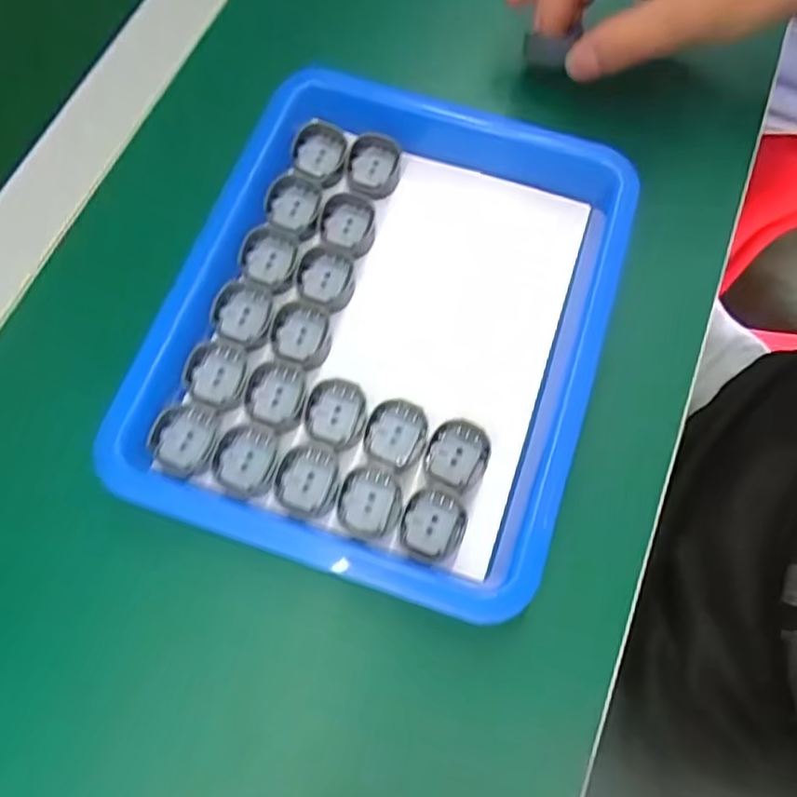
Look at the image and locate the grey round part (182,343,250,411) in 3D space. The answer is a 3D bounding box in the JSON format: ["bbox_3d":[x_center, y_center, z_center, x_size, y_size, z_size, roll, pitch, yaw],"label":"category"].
[{"bbox_3d":[-0.076,-0.011,0.273,0.024,0.005,0.026,0,69,-1],"label":"grey round part"}]

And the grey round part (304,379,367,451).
[{"bbox_3d":[-0.026,0.006,0.271,0.024,0.006,0.028,16,70,5],"label":"grey round part"}]

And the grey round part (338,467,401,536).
[{"bbox_3d":[-0.011,0.040,0.260,0.023,0.004,0.025,0,69,-1],"label":"grey round part"}]

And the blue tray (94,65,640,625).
[{"bbox_3d":[-0.005,-0.035,0.286,0.180,0.031,0.213,18,70,6],"label":"blue tray"}]

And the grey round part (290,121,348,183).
[{"bbox_3d":[-0.037,-0.118,0.311,0.026,0.009,0.029,43,75,14],"label":"grey round part"}]

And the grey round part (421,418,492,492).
[{"bbox_3d":[0.024,0.023,0.267,0.024,0.006,0.027,24,71,8],"label":"grey round part"}]

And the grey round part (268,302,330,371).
[{"bbox_3d":[-0.042,-0.027,0.283,0.025,0.004,0.028,9,70,3],"label":"grey round part"}]

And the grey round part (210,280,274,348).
[{"bbox_3d":[-0.067,-0.038,0.282,0.023,0.007,0.028,19,70,7],"label":"grey round part"}]

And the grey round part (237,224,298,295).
[{"bbox_3d":[-0.058,-0.063,0.293,0.025,0.006,0.030,9,70,3],"label":"grey round part"}]

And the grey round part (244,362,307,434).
[{"bbox_3d":[-0.051,-0.001,0.273,0.024,0.004,0.028,6,69,2],"label":"grey round part"}]

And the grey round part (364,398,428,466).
[{"bbox_3d":[-0.001,0.013,0.270,0.023,0.004,0.027,25,71,8],"label":"grey round part"}]

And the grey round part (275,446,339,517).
[{"bbox_3d":[-0.036,0.032,0.262,0.024,0.004,0.026,0,69,-1],"label":"grey round part"}]

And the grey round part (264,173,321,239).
[{"bbox_3d":[-0.049,-0.090,0.302,0.024,0.005,0.030,16,70,5],"label":"grey round part"}]

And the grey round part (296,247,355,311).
[{"bbox_3d":[-0.032,-0.053,0.293,0.025,0.004,0.028,10,70,3],"label":"grey round part"}]

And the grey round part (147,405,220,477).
[{"bbox_3d":[-0.086,0.016,0.263,0.024,0.006,0.026,0,69,-1],"label":"grey round part"}]

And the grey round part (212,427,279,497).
[{"bbox_3d":[-0.061,0.024,0.264,0.024,0.006,0.025,0,69,-1],"label":"grey round part"}]

